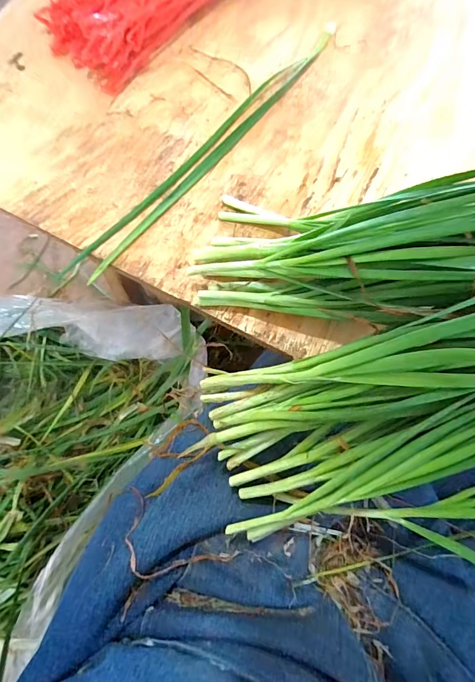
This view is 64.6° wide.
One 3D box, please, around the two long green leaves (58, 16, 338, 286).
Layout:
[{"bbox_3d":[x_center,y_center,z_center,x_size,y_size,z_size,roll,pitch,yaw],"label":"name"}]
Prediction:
[{"bbox_3d":[-0.019,-0.166,0.320,0.027,0.013,0.323,39,77,11],"label":"two long green leaves"}]

